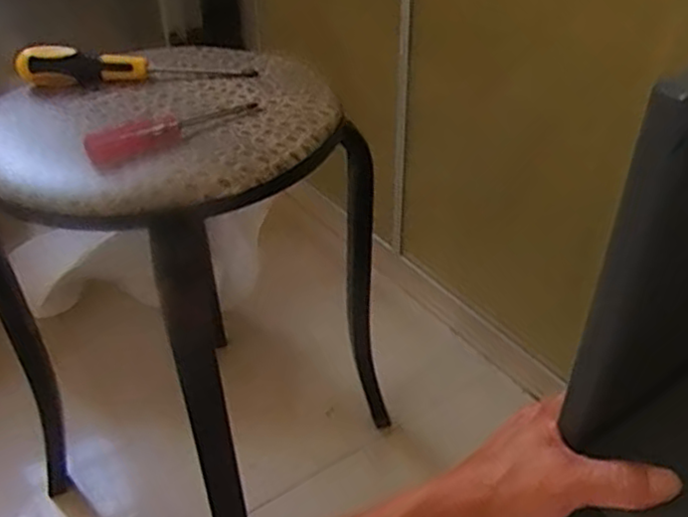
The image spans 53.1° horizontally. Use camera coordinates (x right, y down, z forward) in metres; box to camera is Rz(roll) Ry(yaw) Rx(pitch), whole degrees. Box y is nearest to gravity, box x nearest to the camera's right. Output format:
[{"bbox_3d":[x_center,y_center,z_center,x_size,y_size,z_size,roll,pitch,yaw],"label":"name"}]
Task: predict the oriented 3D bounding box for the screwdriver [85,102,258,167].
[{"bbox_3d":[-0.131,-0.102,0.528,0.133,0.017,0.032,-23,38,-24],"label":"screwdriver"}]

